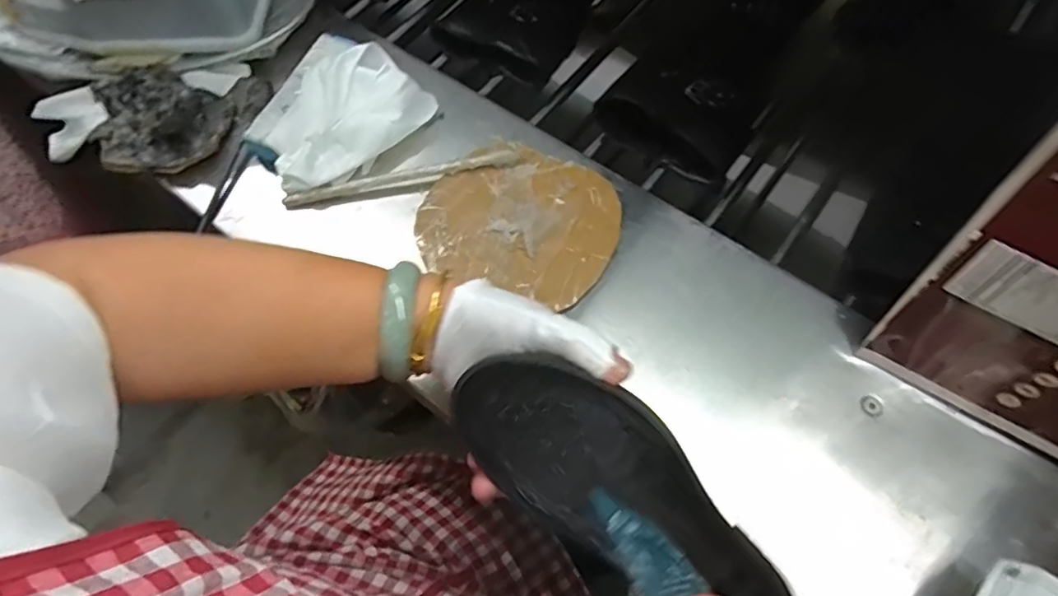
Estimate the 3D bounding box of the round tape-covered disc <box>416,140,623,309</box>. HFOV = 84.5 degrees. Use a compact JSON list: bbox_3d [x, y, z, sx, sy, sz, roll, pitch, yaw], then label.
[{"bbox_3d":[-0.008,-0.062,0.465,0.150,0.009,0.130,24,69,14],"label":"round tape-covered disc"}]

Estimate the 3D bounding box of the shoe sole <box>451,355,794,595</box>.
[{"bbox_3d":[0.043,0.101,0.286,0.082,0.032,0.179,-37,92,6],"label":"shoe sole"}]

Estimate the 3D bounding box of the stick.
[{"bbox_3d":[-0.105,-0.101,0.483,0.192,0.006,0.015,-11,65,-2],"label":"stick"}]

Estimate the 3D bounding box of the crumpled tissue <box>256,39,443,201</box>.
[{"bbox_3d":[-0.171,-0.163,0.503,0.138,0.028,0.118,-41,69,-15],"label":"crumpled tissue"}]

